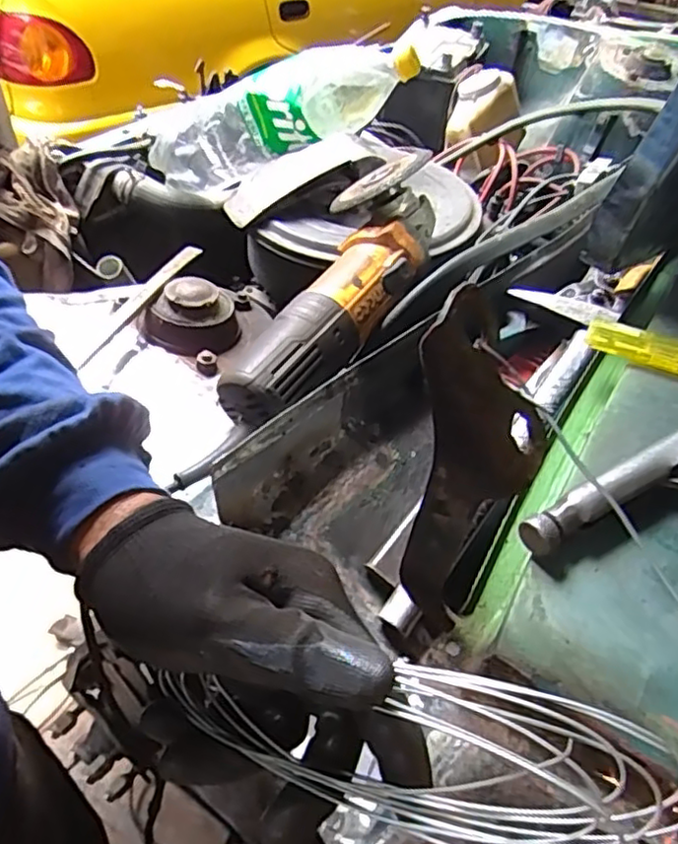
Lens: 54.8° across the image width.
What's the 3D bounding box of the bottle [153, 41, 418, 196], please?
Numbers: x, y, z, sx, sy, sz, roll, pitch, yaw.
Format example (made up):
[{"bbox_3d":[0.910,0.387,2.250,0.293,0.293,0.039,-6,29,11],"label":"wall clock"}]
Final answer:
[{"bbox_3d":[-0.074,-0.333,0.723,0.344,0.096,0.084,-6,35,33],"label":"bottle"}]

